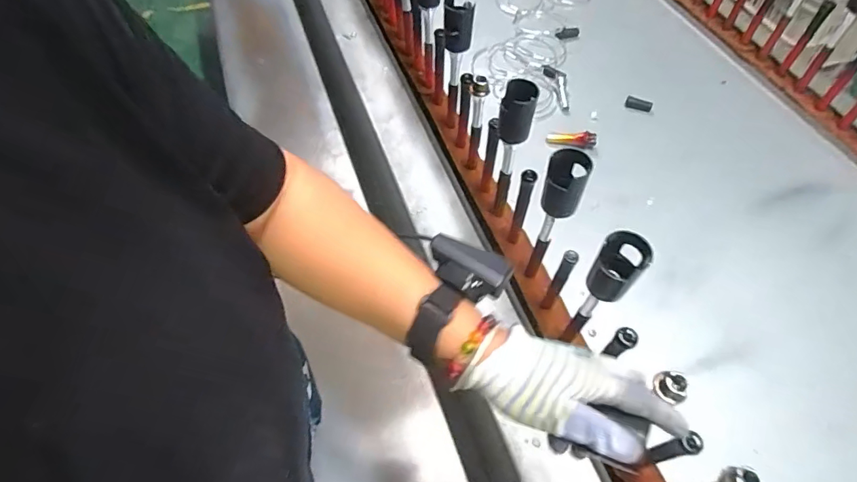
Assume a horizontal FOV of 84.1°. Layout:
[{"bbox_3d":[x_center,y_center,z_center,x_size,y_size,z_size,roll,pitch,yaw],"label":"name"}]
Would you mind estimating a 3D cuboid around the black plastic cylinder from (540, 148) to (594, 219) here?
[{"bbox_3d":[0.145,-0.061,0.507,0.042,0.054,0.047,21,58,12],"label":"black plastic cylinder"}]

